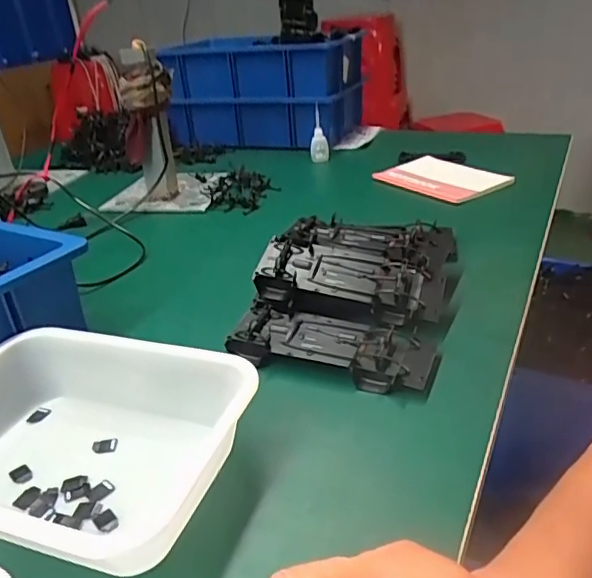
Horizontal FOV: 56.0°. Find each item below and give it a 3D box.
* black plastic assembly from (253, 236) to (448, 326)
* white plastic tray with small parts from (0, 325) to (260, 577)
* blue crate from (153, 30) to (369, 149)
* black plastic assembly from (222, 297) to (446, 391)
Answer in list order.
[{"bbox_3d":[0.057,-0.010,0.593,0.195,0.048,0.084,6,31,19],"label":"black plastic assembly"},{"bbox_3d":[-0.166,0.116,0.418,0.245,0.065,0.182,6,31,19],"label":"white plastic tray with small parts"},{"bbox_3d":[-0.067,-0.463,1.282,0.378,0.214,0.275,9,32,24],"label":"blue crate"},{"bbox_3d":[0.032,0.051,0.531,0.195,0.026,0.074,7,31,21],"label":"black plastic assembly"}]

